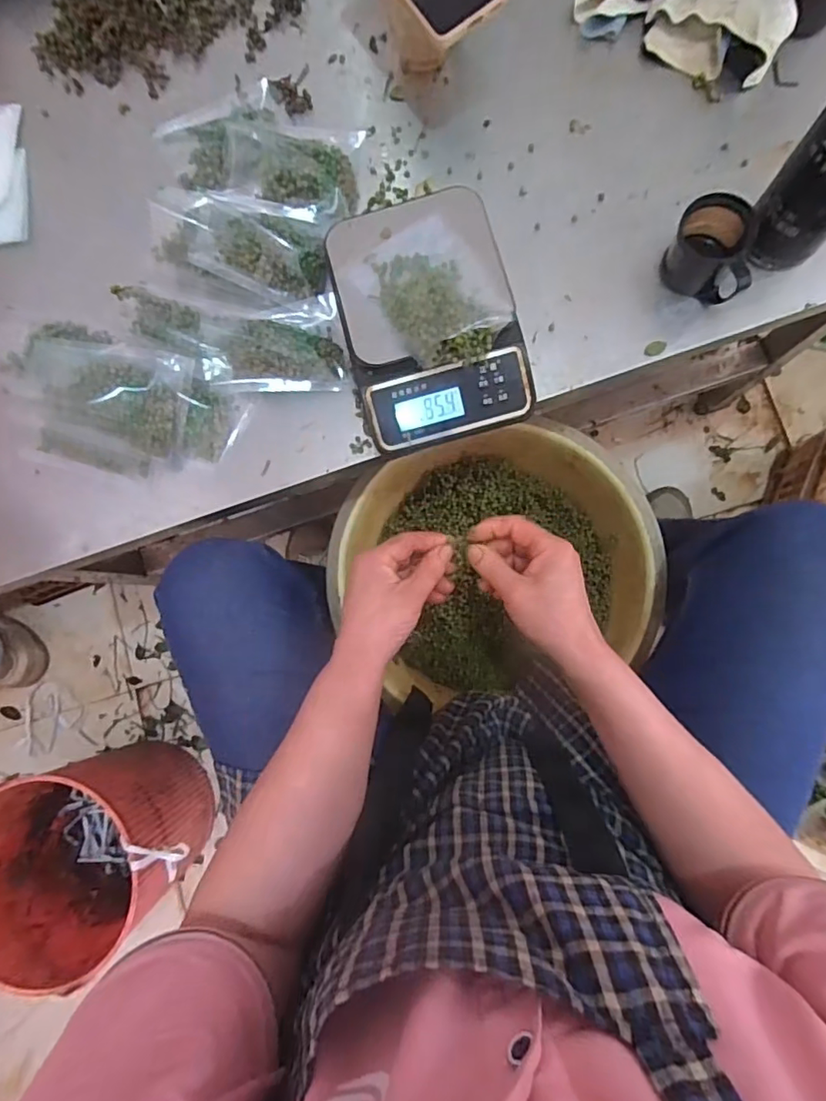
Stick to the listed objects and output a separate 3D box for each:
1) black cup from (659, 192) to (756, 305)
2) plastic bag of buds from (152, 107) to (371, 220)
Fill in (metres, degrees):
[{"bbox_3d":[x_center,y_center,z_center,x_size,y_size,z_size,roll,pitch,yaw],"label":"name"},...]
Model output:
[{"bbox_3d":[0.265,-0.266,0.483,0.076,0.051,0.074,0,84,4],"label":"black cup"},{"bbox_3d":[-0.147,-0.385,0.534,0.191,0.048,0.123,15,85,5],"label":"plastic bag of buds"}]

